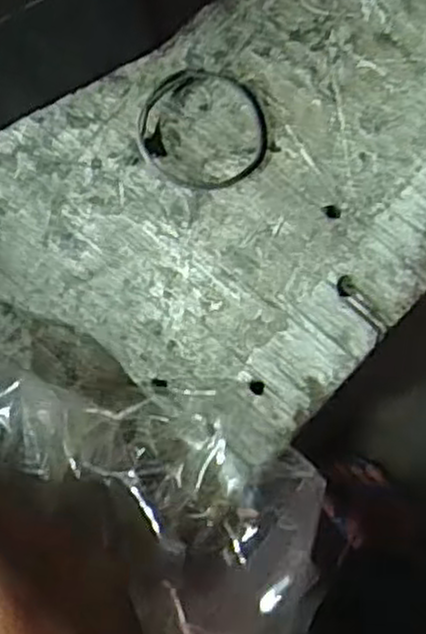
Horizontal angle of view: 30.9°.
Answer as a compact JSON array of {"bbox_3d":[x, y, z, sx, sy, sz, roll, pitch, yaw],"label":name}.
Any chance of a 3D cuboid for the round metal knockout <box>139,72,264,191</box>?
[{"bbox_3d":[-0.003,-0.071,0.291,0.049,0.008,0.045,-1,84,7],"label":"round metal knockout"}]

